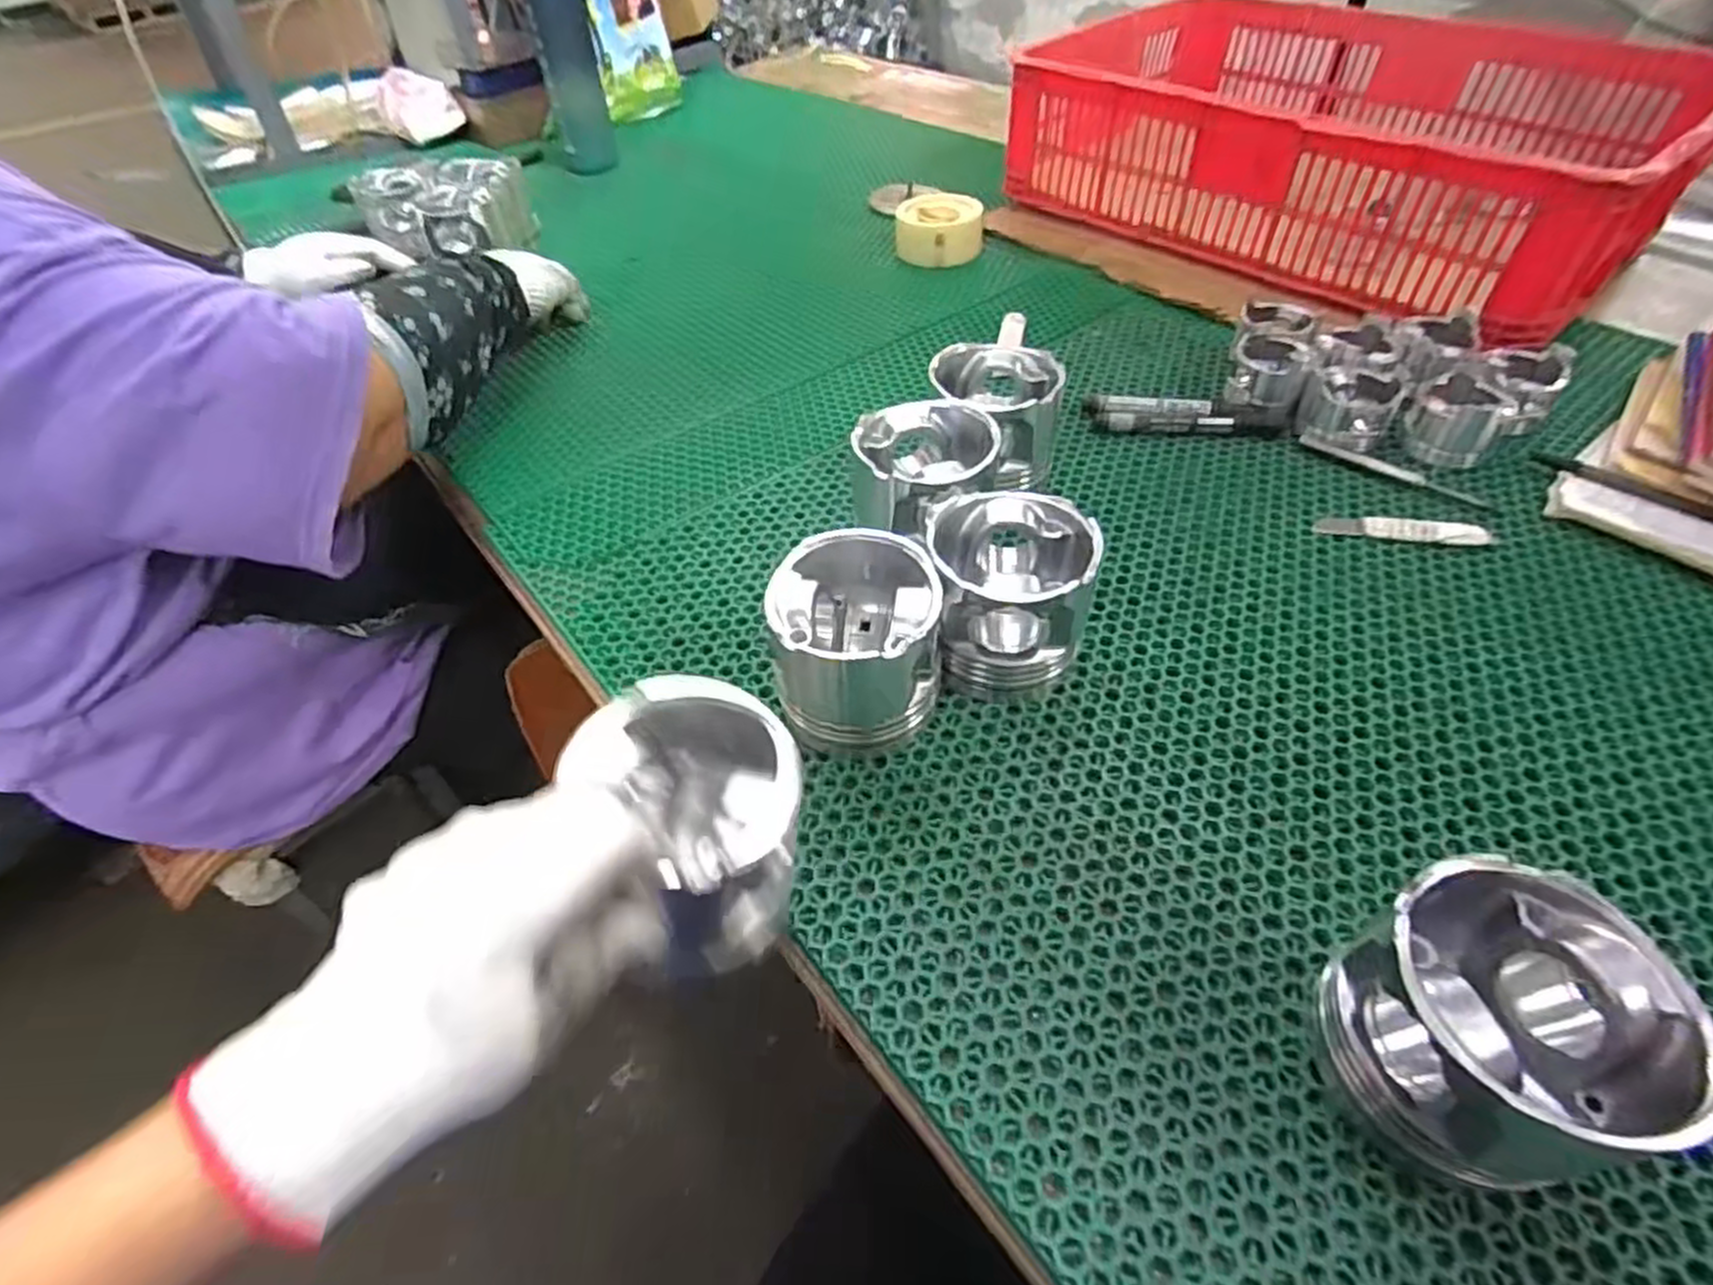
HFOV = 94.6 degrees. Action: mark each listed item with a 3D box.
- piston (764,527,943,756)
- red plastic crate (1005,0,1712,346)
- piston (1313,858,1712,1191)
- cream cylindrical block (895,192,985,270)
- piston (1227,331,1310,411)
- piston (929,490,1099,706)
[{"bbox_3d":[0.002,0.001,0.447,0.093,0.088,0.090,2,48,5],"label":"piston"},{"bbox_3d":[0.477,-0.527,0.850,0.439,0.160,0.637,-37,56,-26],"label":"red plastic crate"},{"bbox_3d":[0.238,0.148,0.300,0.089,0.092,0.088,-2,48,2],"label":"piston"},{"bbox_3d":[0.093,-0.469,0.896,0.099,0.049,0.092,1,48,4],"label":"cream cylindrical block"},{"bbox_3d":[0.337,-0.224,0.649,0.054,0.039,0.070,15,51,16],"label":"piston"},{"bbox_3d":[0.091,-0.029,0.469,0.094,0.088,0.096,1,48,4],"label":"piston"}]

